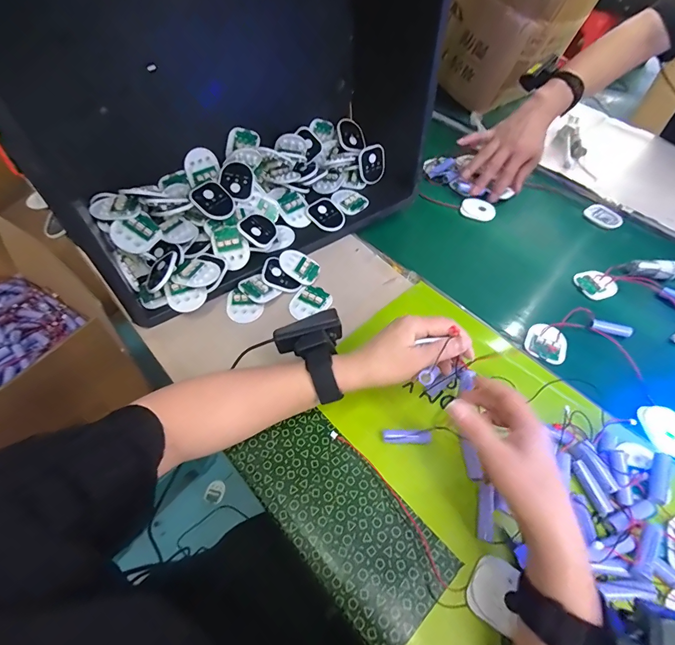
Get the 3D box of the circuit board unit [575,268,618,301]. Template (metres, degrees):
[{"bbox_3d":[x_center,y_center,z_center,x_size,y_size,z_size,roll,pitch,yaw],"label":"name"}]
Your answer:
[{"bbox_3d":[0.383,-0.057,0.554,0.049,0.014,0.054,-35,62,-24],"label":"circuit board unit"}]

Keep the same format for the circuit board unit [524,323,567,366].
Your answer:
[{"bbox_3d":[0.273,0.027,0.486,0.049,0.014,0.050,24,56,15],"label":"circuit board unit"}]

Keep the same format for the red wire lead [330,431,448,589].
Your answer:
[{"bbox_3d":[0.050,0.171,0.365,0.018,0.004,0.168,-31,60,-22],"label":"red wire lead"}]

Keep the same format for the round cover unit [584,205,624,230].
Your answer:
[{"bbox_3d":[0.471,-0.188,0.657,0.055,0.007,0.059,-31,61,-24],"label":"round cover unit"}]

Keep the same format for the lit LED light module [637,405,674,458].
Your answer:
[{"bbox_3d":[0.372,0.122,0.421,0.046,0.012,0.058,-3,54,-4],"label":"lit LED light module"}]

